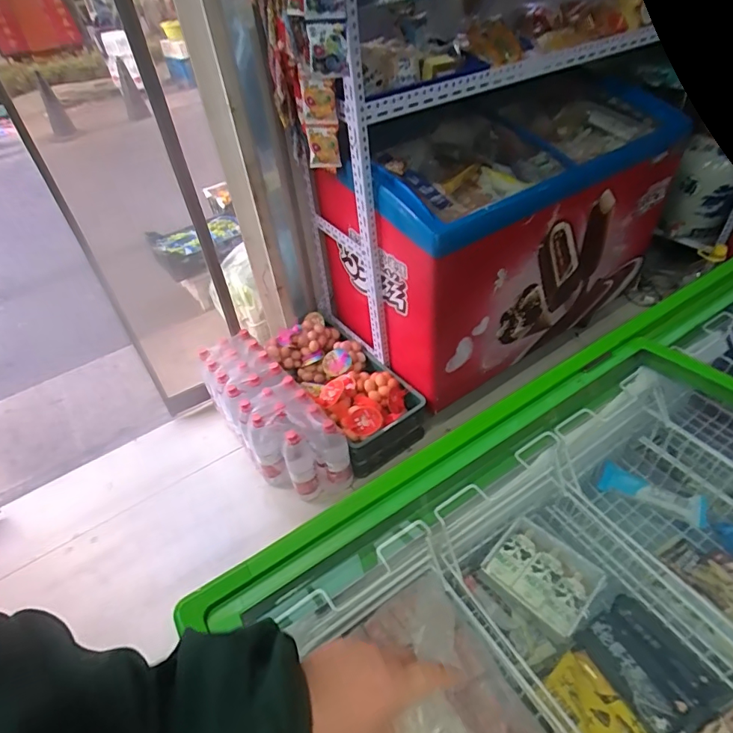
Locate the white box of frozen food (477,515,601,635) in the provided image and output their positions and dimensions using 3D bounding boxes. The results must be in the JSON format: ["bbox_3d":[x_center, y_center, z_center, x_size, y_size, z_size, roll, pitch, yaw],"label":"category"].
[{"bbox_3d":[0.306,0.364,0.841,0.169,0.055,0.152,29,55,32],"label":"white box of frozen food"}]

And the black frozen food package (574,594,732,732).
[{"bbox_3d":[0.444,0.478,0.763,0.134,0.041,0.185,-28,48,-21],"label":"black frozen food package"}]

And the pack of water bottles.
[{"bbox_3d":[-0.336,0.171,1.660,0.237,0.284,0.644,-33,49,-24],"label":"pack of water bottles"}]

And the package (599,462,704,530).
[{"bbox_3d":[0.589,0.260,0.992,0.199,0.047,0.052,15,48,21],"label":"package"}]

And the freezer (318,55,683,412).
[{"bbox_3d":[0.496,-0.523,1.830,1.219,0.772,0.649,-29,48,-21],"label":"freezer"}]

